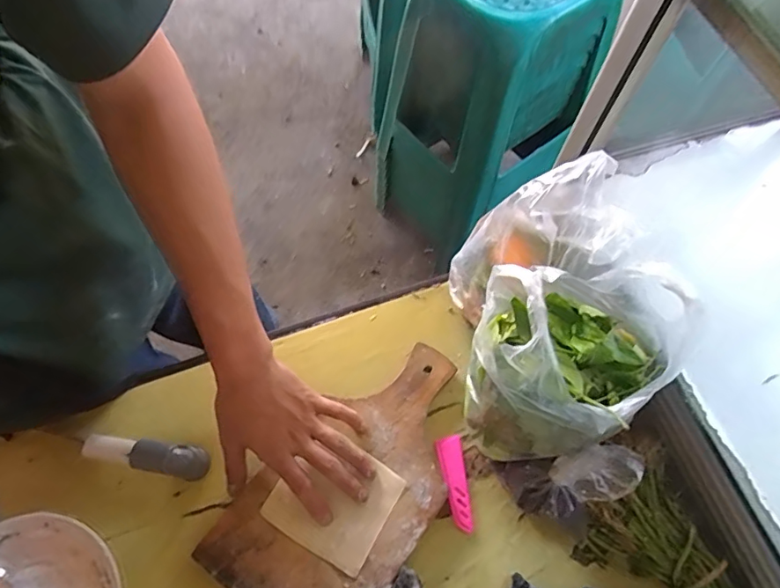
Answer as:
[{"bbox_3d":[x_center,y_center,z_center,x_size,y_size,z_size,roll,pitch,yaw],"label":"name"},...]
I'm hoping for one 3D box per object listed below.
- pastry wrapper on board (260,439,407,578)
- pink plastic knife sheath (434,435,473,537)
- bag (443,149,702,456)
[{"bbox_3d":[-0.055,0.199,0.514,0.108,0.007,0.099,28,68,12],"label":"pastry wrapper on board"},{"bbox_3d":[0.064,0.190,0.530,0.023,0.012,0.089,-7,65,-4],"label":"pink plastic knife sheath"},{"bbox_3d":[0.158,0.014,0.493,0.172,0.199,0.246,-1,65,-1],"label":"bag"}]

